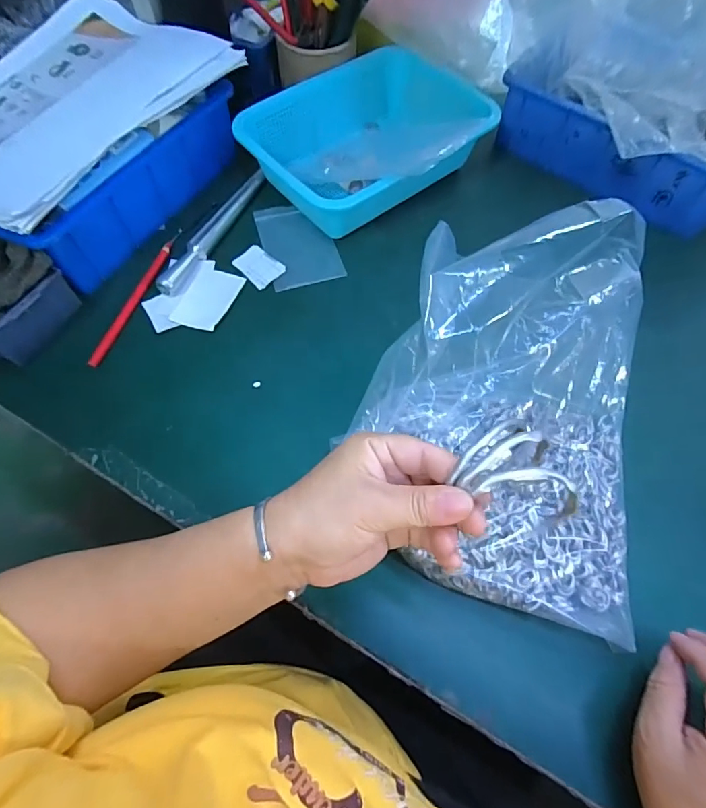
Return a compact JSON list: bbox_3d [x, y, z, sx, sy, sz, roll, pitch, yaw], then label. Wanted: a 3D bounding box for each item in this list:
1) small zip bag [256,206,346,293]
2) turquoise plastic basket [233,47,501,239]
[{"bbox_3d":[-0.063,-0.186,0.521,0.080,0.005,0.126,-15,65,-8],"label":"small zip bag"},{"bbox_3d":[0.018,-0.313,0.546,0.263,0.071,0.194,-38,70,-18],"label":"turquoise plastic basket"}]

